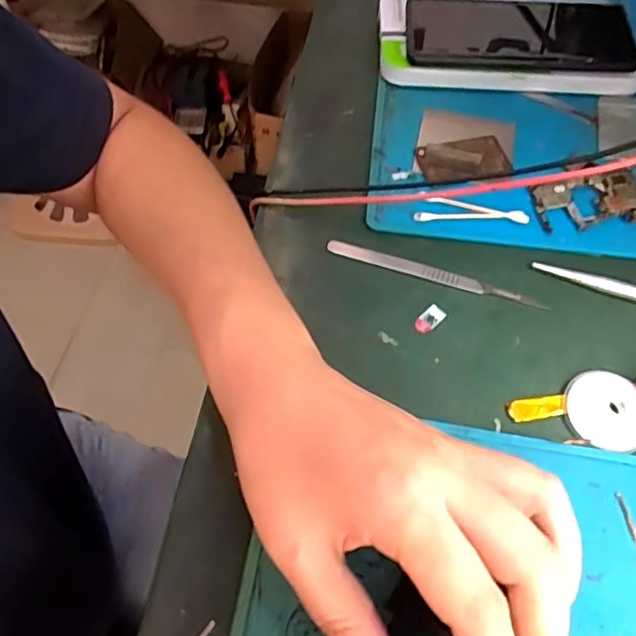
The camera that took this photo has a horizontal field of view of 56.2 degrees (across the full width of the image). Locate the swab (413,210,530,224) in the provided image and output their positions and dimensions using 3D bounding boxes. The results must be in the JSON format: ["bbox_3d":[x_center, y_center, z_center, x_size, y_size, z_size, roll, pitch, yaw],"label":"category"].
[{"bbox_3d":[0.100,-0.066,0.388,0.074,0.005,0.007,0,58,-1],"label":"swab"}]

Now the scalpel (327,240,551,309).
[{"bbox_3d":[0.070,-0.027,0.365,0.132,0.004,0.010,17,59,9],"label":"scalpel"}]

